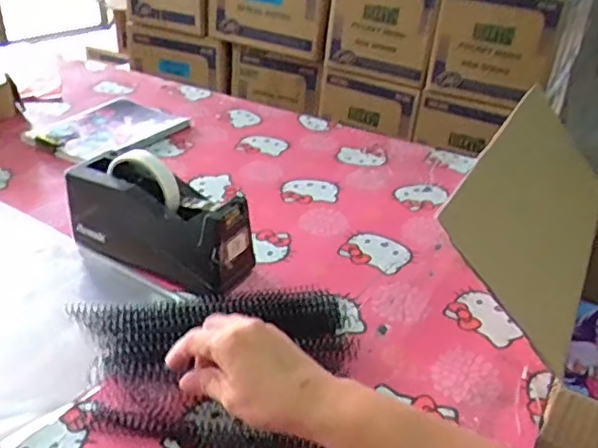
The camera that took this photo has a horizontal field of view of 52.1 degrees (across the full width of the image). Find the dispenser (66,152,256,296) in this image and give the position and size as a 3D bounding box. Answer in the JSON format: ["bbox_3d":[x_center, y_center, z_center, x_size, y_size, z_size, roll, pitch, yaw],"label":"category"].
[{"bbox_3d":[-0.150,-0.008,0.657,0.201,0.113,0.074,18,34,22],"label":"dispenser"}]

